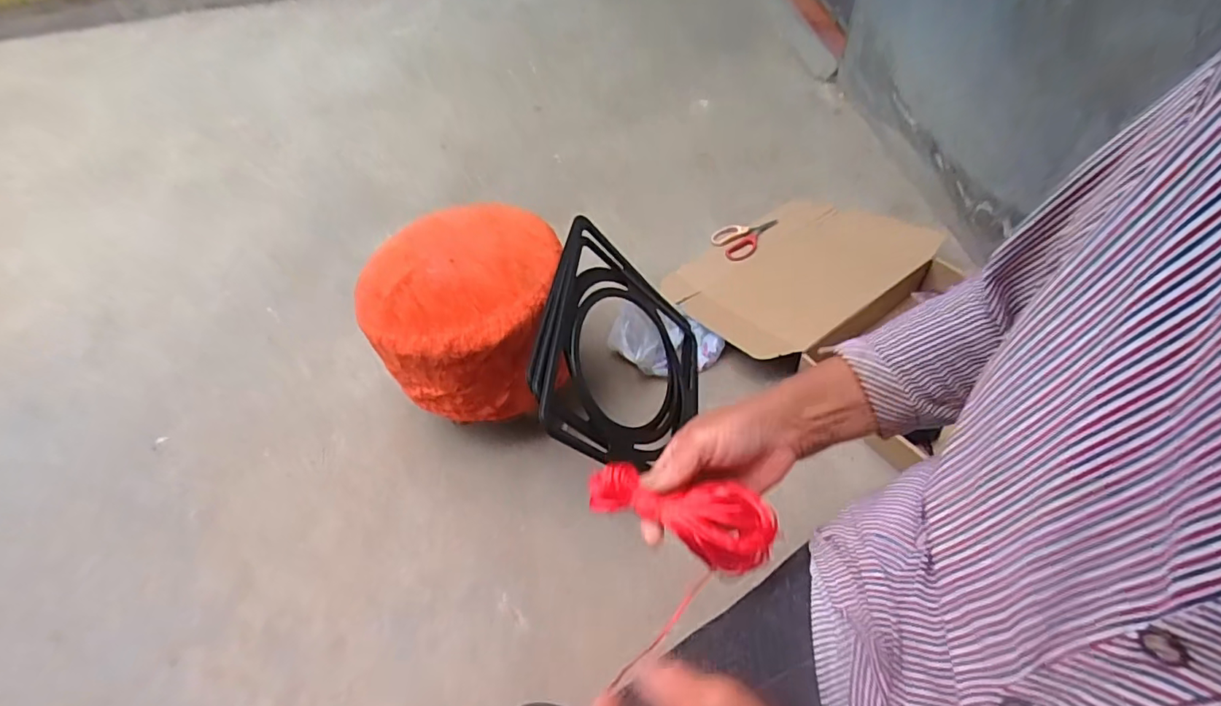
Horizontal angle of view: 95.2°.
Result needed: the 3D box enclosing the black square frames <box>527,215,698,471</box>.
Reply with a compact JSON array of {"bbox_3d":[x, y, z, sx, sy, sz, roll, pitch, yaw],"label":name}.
[{"bbox_3d":[0.029,0.023,0.844,0.051,0.354,0.344,-19,44,41],"label":"black square frames"}]

